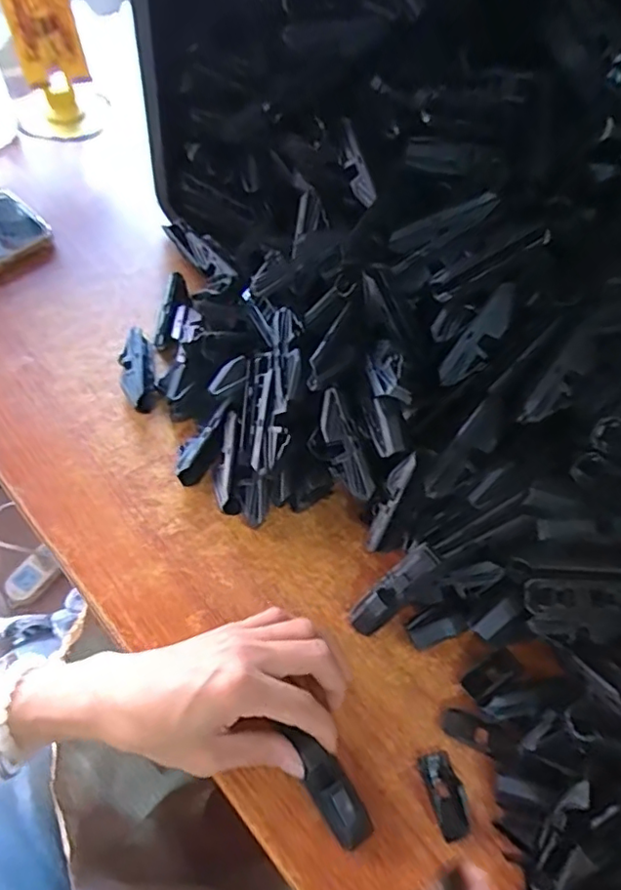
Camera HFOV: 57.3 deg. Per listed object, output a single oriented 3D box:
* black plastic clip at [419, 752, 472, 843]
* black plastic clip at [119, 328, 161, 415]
[{"bbox_3d":[0.076,0.195,0.317,0.020,0.005,0.041,-10,62,-12],"label":"black plastic clip"},{"bbox_3d":[-0.132,-0.058,0.432,0.024,0.018,0.069,-10,62,-12],"label":"black plastic clip"}]

